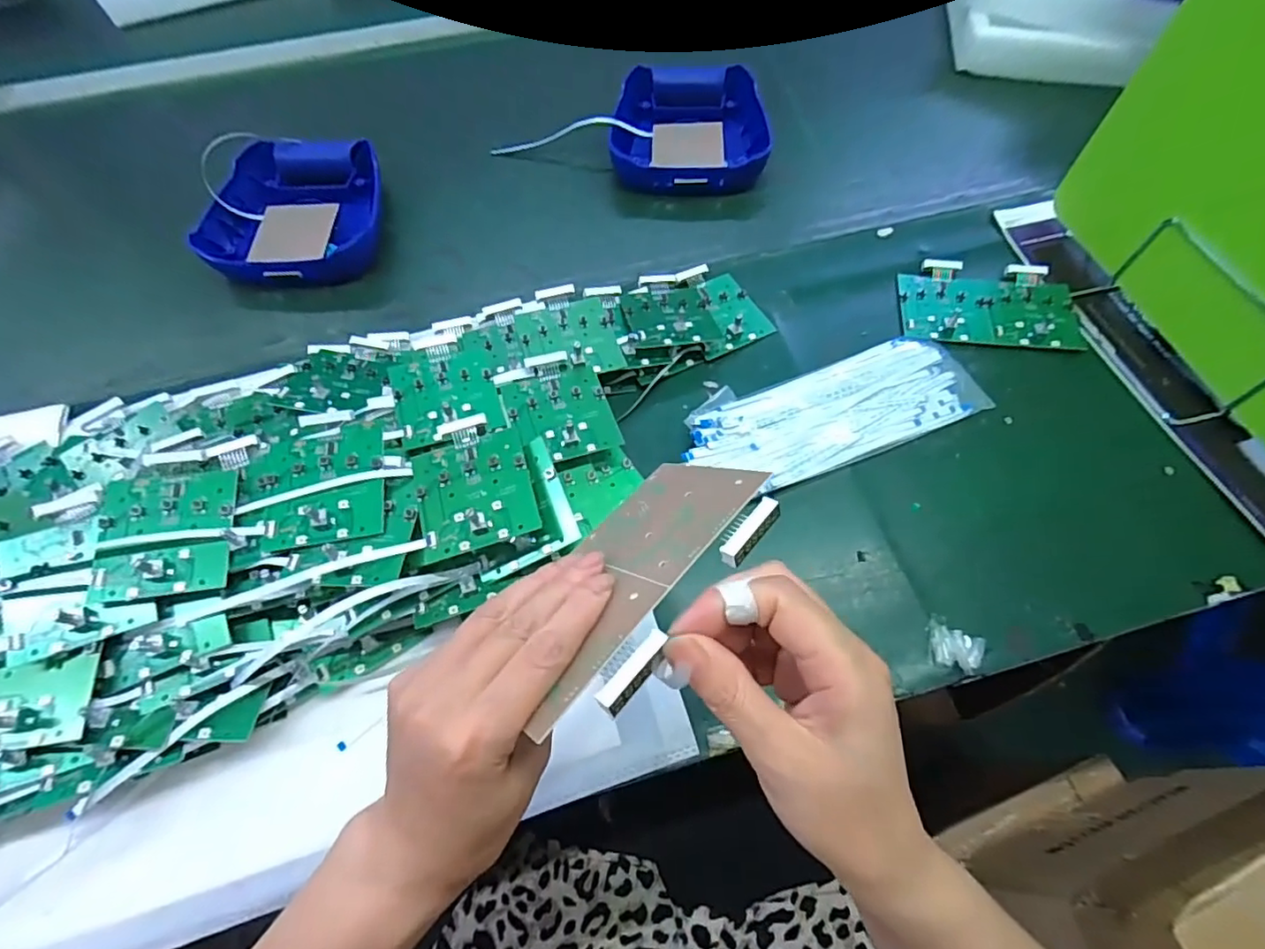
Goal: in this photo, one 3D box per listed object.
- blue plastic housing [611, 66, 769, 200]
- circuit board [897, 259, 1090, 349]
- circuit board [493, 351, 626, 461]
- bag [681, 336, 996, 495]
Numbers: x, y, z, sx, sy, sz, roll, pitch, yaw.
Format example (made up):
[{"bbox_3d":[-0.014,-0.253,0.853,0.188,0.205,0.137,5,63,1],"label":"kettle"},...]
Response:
[{"bbox_3d":[0.065,-0.386,0.662,0.174,0.051,0.193,4,62,3],"label":"blue plastic housing"},{"bbox_3d":[0.324,-0.157,0.531,0.152,0.010,0.096,4,62,3],"label":"circuit board"},{"bbox_3d":[-0.057,-0.053,0.443,0.075,0.012,0.090,-16,62,-16],"label":"circuit board"},{"bbox_3d":[0.163,-0.054,0.477,0.248,0.019,0.094,-20,63,-10],"label":"bag"}]

